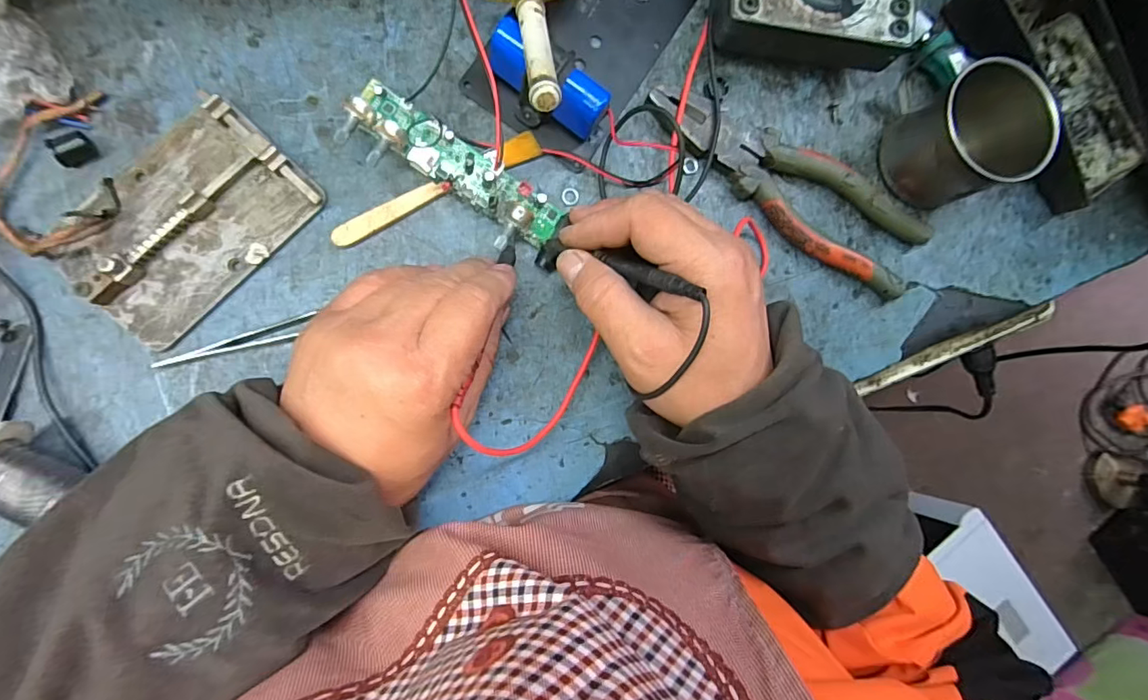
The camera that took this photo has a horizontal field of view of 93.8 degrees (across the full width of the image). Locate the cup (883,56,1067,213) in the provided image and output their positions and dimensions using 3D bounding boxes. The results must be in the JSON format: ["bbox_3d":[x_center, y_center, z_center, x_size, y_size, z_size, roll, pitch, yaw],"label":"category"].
[{"bbox_3d":[0.231,-0.127,0.322,0.068,0.060,0.067,-19,92,-9],"label":"cup"}]

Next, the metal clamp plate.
[{"bbox_3d":[-0.199,-0.067,0.276,0.076,0.020,0.119,42,83,-6],"label":"metal clamp plate"}]

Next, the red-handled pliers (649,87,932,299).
[{"bbox_3d":[0.134,-0.106,0.331,0.189,0.016,0.058,31,84,-7],"label":"red-handled pliers"}]

